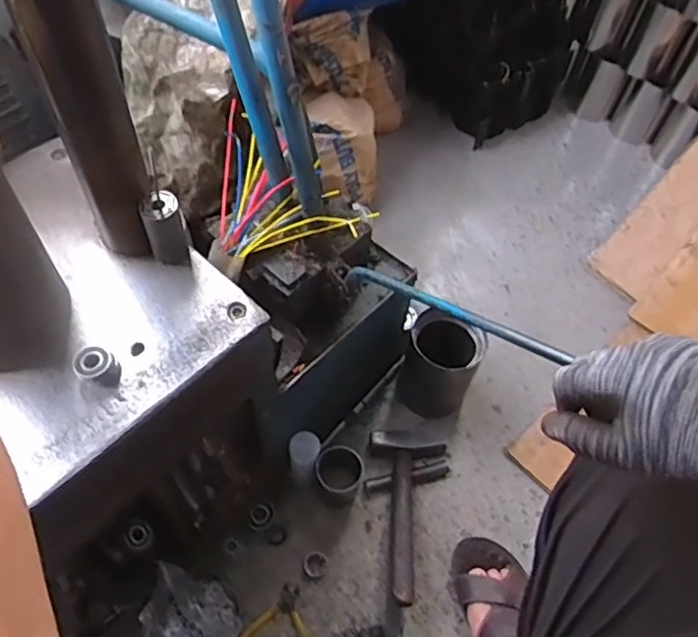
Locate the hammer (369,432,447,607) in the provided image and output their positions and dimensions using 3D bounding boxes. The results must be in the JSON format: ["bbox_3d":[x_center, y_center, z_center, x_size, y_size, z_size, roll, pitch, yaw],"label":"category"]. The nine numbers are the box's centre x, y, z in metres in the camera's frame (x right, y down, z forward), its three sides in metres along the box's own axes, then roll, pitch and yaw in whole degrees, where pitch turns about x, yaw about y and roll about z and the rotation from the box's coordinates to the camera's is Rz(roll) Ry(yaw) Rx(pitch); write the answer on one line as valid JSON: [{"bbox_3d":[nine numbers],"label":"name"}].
[{"bbox_3d":[0.084,0.287,0.918,0.118,0.031,0.274,7,41,1],"label":"hammer"}]

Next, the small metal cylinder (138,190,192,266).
[{"bbox_3d":[-0.191,-0.092,0.640,0.039,0.079,0.032,-17,59,-14],"label":"small metal cylinder"}]

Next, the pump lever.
[{"bbox_3d":[0.089,-0.014,0.630,0.011,0.018,0.322,-31,32,-22],"label":"pump lever"}]

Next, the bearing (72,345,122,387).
[{"bbox_3d":[-0.236,0.046,0.576,0.036,0.030,0.034,2,56,-3],"label":"bearing"}]

